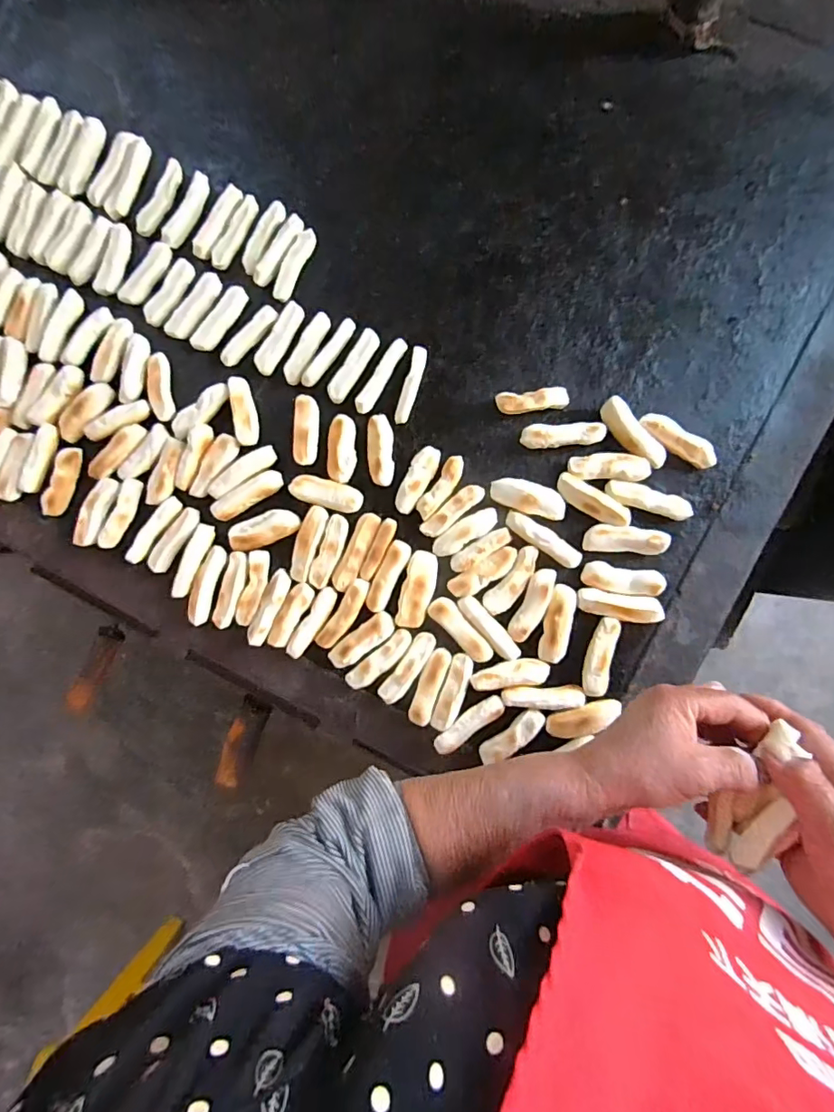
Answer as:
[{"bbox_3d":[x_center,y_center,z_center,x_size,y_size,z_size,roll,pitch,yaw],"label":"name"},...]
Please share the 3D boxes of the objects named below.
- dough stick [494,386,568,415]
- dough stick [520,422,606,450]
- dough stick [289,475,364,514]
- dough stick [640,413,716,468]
[{"bbox_3d":[0.102,-0.137,0.459,0.062,0.013,0.021,-6,87,5],"label":"dough stick"},{"bbox_3d":[0.127,-0.105,0.454,0.070,0.012,0.020,-2,88,5],"label":"dough stick"},{"bbox_3d":[-0.083,-0.057,0.470,0.067,0.010,0.025,15,89,6],"label":"dough stick"},{"bbox_3d":[0.225,-0.099,0.448,0.069,0.014,0.022,33,91,5],"label":"dough stick"}]

